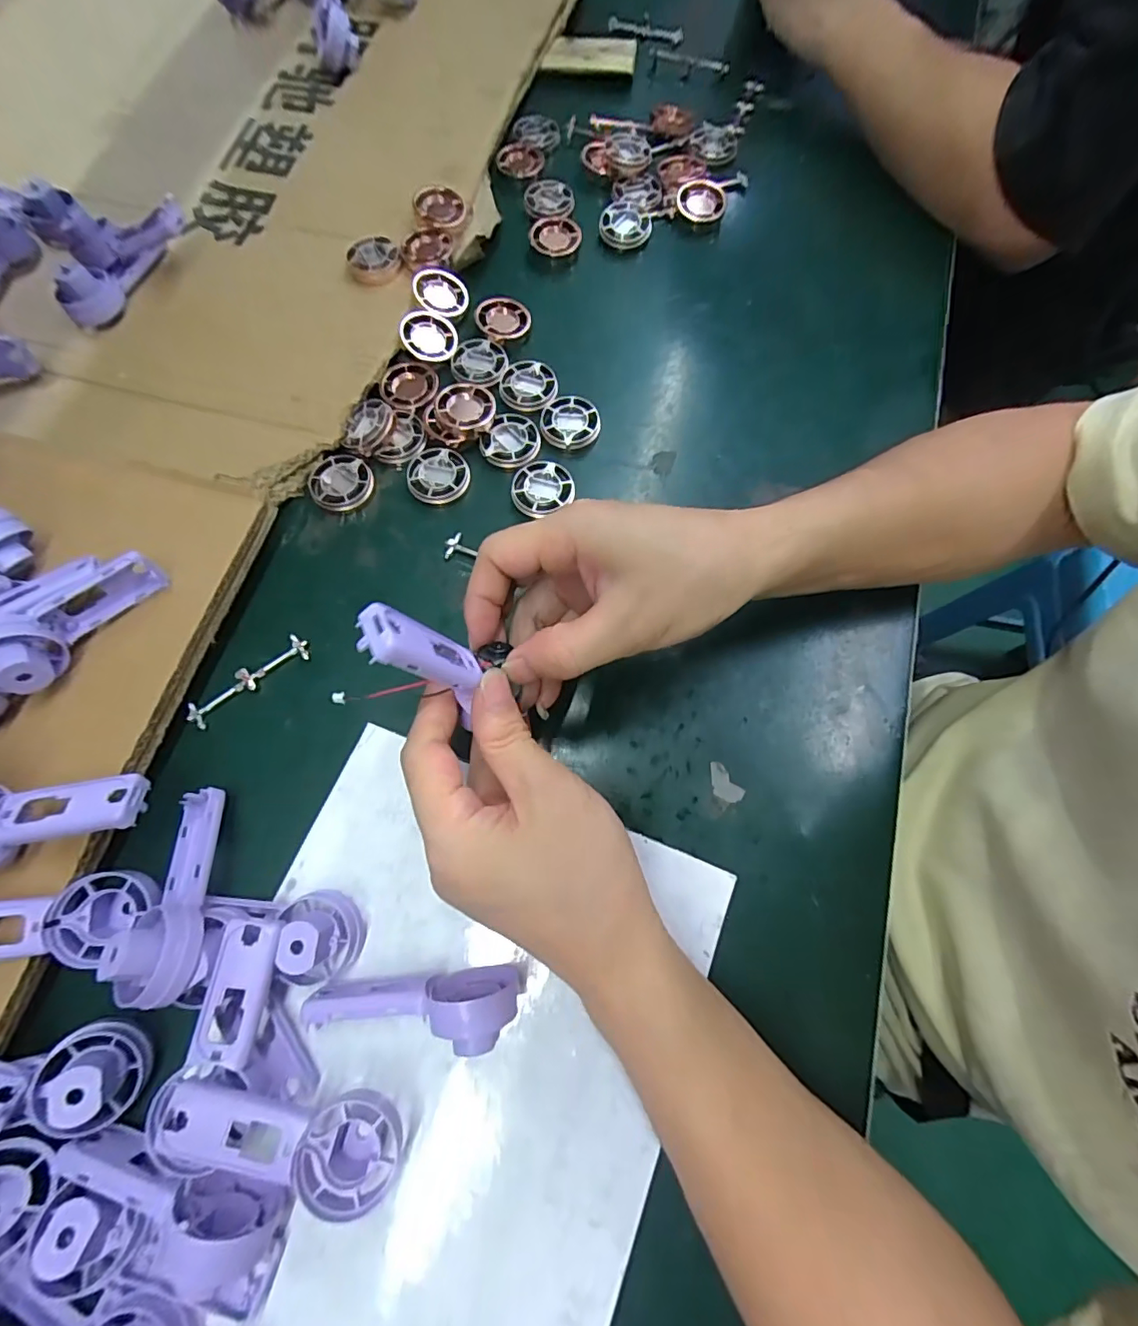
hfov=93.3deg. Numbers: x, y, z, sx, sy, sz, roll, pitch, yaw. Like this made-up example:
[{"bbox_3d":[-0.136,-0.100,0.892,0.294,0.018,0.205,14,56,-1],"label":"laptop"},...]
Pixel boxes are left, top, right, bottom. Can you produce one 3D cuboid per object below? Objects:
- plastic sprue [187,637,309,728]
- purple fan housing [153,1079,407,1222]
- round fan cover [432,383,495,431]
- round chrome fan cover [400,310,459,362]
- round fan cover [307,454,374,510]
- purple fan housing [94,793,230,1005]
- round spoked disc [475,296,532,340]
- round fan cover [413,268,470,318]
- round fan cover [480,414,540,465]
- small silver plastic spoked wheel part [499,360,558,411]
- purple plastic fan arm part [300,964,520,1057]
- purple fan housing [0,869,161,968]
[{"bbox_3d":[-0.182,0.009,0.303,0.072,0.005,0.015,-37,76,-13],"label":"plastic sprue"},{"bbox_3d":[-0.117,0.194,0.223,0.095,0.024,0.038,18,71,-8],"label":"purple fan housing"},{"bbox_3d":[-0.068,-0.169,0.352,0.037,0.006,0.037,0,74,-2],"label":"round fan cover"},{"bbox_3d":[-0.097,-0.228,0.372,0.037,0.007,0.036,-3,83,-16],"label":"round chrome fan cover"},{"bbox_3d":[-0.146,-0.117,0.347,0.039,0.009,0.037,0,71,-1],"label":"round fan cover"},{"bbox_3d":[-0.181,0.104,0.249,0.031,0.021,0.092,-6,51,-4],"label":"purple fan housing"},{"bbox_3d":[-0.047,-0.246,0.381,0.038,0.007,0.033,-17,73,-7],"label":"round spoked disc"},{"bbox_3d":[-0.091,-0.266,0.381,0.036,0.011,0.039,0,71,-1],"label":"round fan cover"},{"bbox_3d":[-0.038,-0.149,0.353,0.036,0.006,0.038,0,71,-1],"label":"round fan cover"},{"bbox_3d":[-0.028,-0.191,0.366,0.038,0.004,0.039,-5,72,-3],"label":"small silver plastic spoked wheel part"},{"bbox_3d":[-0.067,0.151,0.241,0.092,0.046,0.021,-5,71,13],"label":"purple plastic fan arm part"},{"bbox_3d":[-0.242,0.120,0.245,0.093,0.022,0.038,-1,70,-21],"label":"purple fan housing"}]

